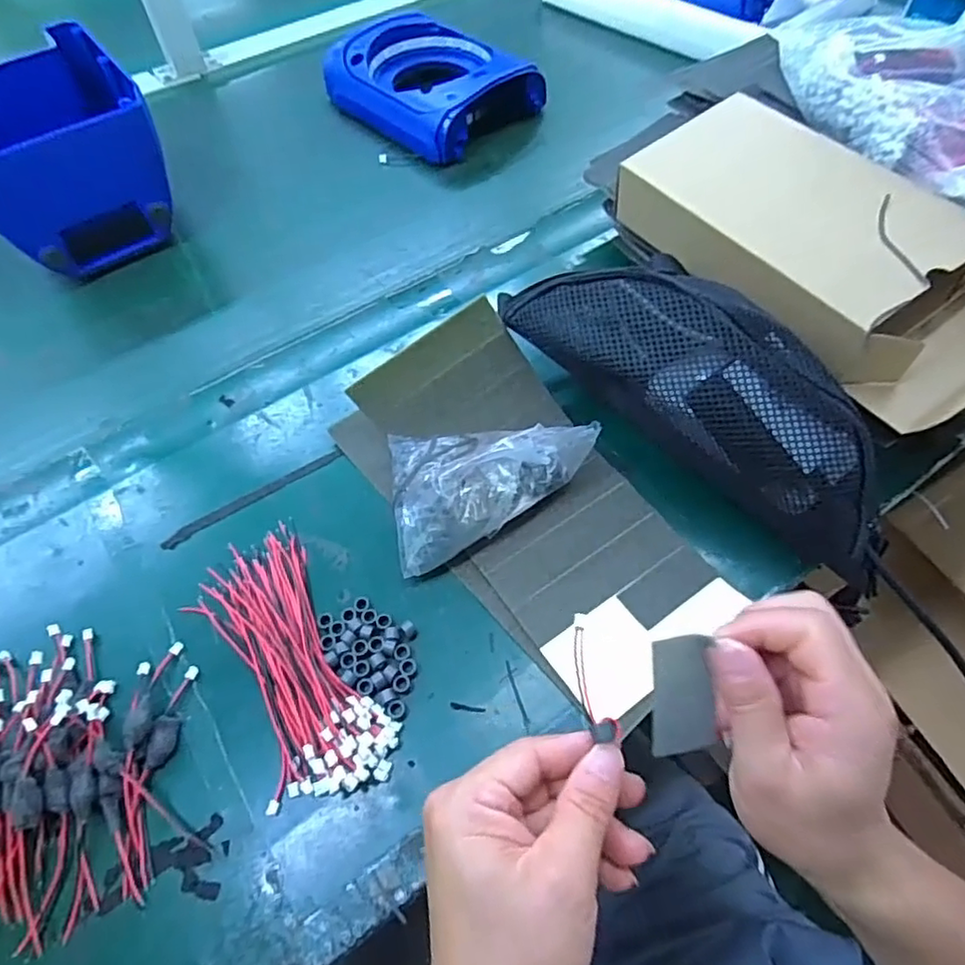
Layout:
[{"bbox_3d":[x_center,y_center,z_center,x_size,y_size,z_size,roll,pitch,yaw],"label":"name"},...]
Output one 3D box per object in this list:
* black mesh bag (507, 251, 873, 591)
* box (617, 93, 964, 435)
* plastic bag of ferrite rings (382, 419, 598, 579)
[{"bbox_3d":[0.150,-0.063,0.421,0.291,0.107,0.076,36,66,23],"label":"black mesh bag"},{"bbox_3d":[0.246,-0.176,0.457,0.133,0.078,0.305,-34,63,-18],"label":"box"},{"bbox_3d":[0.007,-0.007,0.418,0.140,0.061,0.105,-8,57,-2],"label":"plastic bag of ferrite rings"}]

